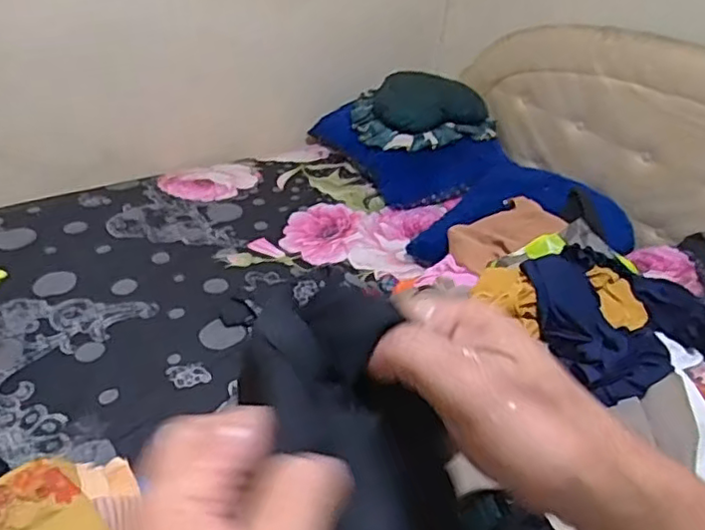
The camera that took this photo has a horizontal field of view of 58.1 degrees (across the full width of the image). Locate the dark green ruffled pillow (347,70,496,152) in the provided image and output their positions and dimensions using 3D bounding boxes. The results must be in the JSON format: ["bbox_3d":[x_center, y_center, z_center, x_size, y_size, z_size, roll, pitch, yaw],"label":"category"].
[{"bbox_3d":[0.193,-0.384,1.585,0.380,0.141,0.254,4,35,-3],"label":"dark green ruffled pillow"}]

